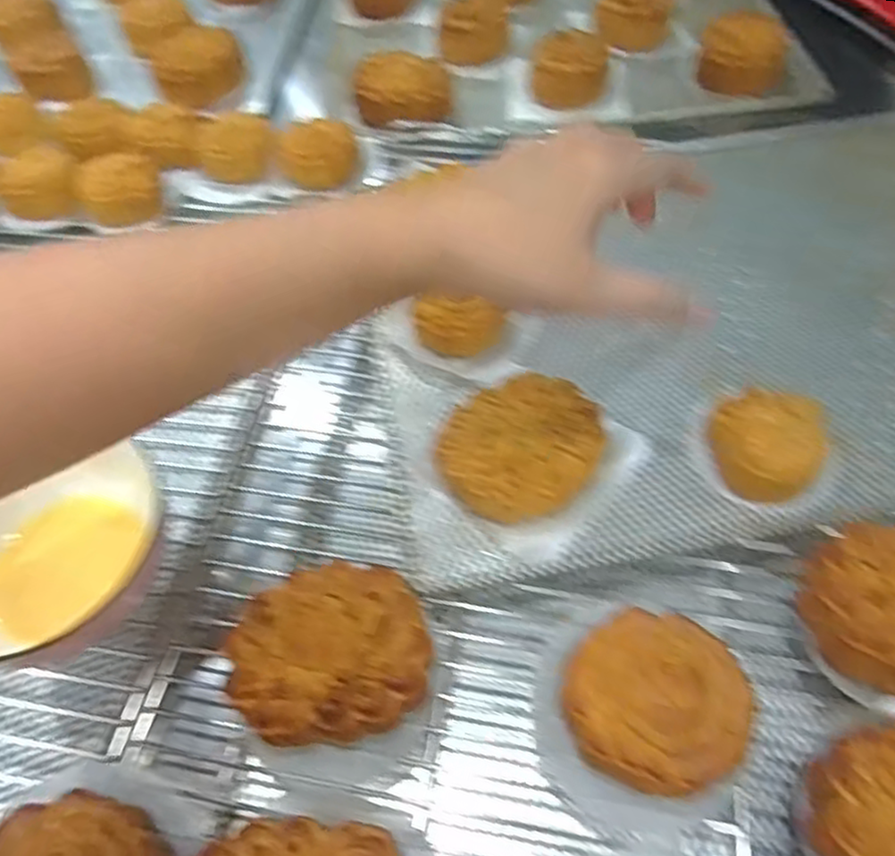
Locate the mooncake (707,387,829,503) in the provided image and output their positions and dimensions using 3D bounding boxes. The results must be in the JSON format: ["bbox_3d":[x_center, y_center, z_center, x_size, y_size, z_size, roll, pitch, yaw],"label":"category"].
[{"bbox_3d":[0.168,0.007,0.370,0.052,0.030,0.055,13,57,12],"label":"mooncake"}]

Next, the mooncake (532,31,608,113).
[{"bbox_3d":[0.110,-0.317,0.620,0.064,0.032,0.076,4,55,5],"label":"mooncake"}]

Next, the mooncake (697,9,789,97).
[{"bbox_3d":[0.261,-0.329,0.619,0.074,0.039,0.085,11,56,10],"label":"mooncake"}]

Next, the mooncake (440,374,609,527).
[{"bbox_3d":[0.040,0.007,0.369,0.090,0.025,0.069,-26,58,-15],"label":"mooncake"}]

